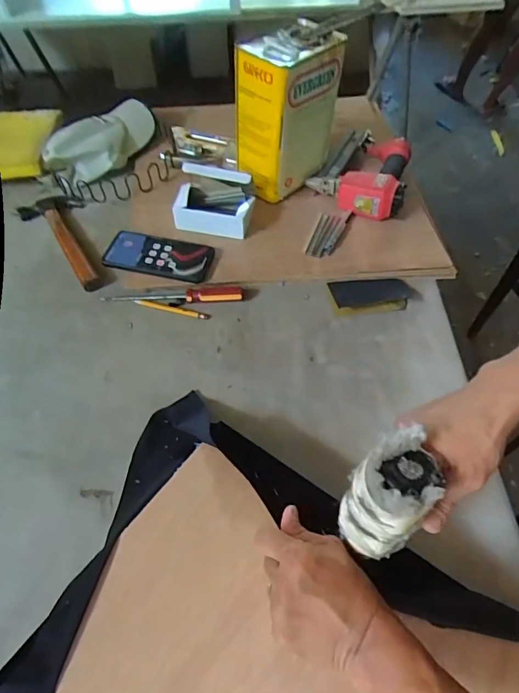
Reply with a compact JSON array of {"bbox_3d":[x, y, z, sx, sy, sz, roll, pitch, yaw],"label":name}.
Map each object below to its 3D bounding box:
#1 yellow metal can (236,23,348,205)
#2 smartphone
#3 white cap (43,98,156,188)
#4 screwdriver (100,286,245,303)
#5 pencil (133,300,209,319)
[{"bbox_3d":[0.047,-0.389,0.755,0.160,0.229,0.109,-38,63,-24],"label":"yellow metal can"},{"bbox_3d":[-0.158,-0.145,0.701,0.165,0.012,0.077,13,61,4],"label":"smartphone"},{"bbox_3d":[-0.314,-0.406,0.886,0.112,0.089,0.231,34,60,22],"label":"white cap"},{"bbox_3d":[-0.133,-0.075,0.679,0.215,0.021,0.029,-3,54,-3],"label":"screwdriver"},{"bbox_3d":[-0.135,-0.056,0.673,0.115,0.006,0.010,13,55,9],"label":"pencil"}]

